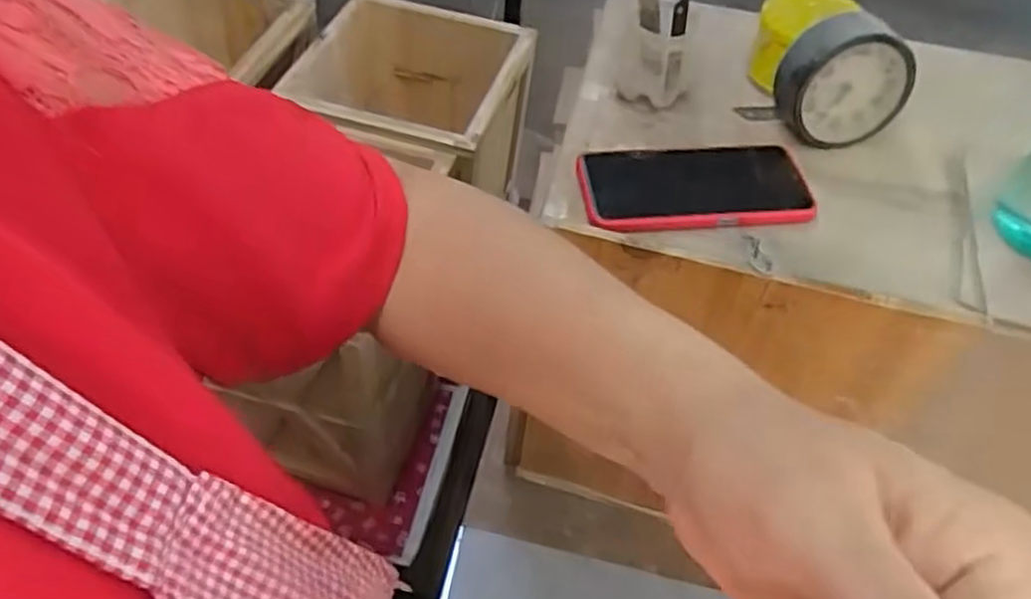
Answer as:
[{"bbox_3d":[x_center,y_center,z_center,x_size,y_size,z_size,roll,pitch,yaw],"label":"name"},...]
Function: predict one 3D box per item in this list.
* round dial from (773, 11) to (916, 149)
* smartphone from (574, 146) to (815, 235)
[{"bbox_3d":[0.256,-0.165,0.578,0.101,0.092,0.043,-13,53,-13],"label":"round dial"},{"bbox_3d":[0.132,-0.084,0.555,0.166,0.017,0.080,-6,51,-7],"label":"smartphone"}]

